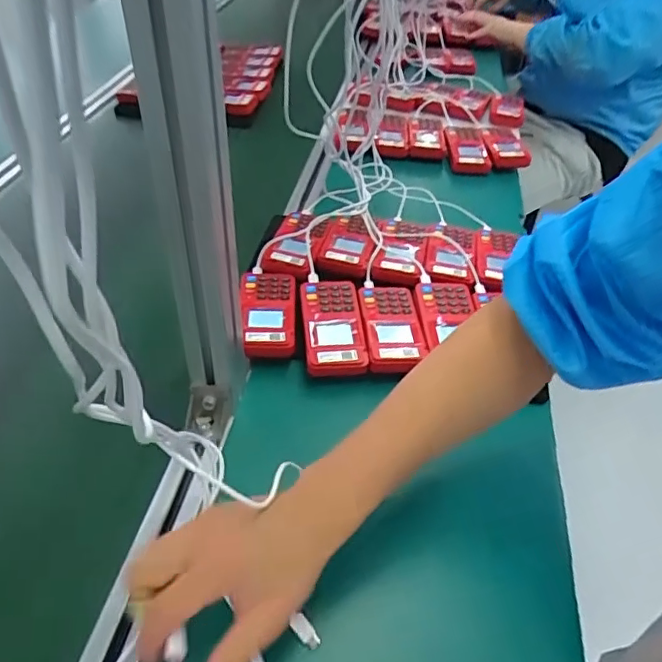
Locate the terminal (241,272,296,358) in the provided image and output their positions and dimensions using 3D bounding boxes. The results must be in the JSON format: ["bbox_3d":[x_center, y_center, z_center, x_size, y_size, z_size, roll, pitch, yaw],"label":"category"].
[{"bbox_3d":[-0.067,-0.021,0.608,0.057,0.020,0.120,0,44,-9],"label":"terminal"}]

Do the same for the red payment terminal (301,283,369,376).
[{"bbox_3d":[0.002,-0.006,0.599,0.062,0.029,0.117,0,44,-8],"label":"red payment terminal"}]

